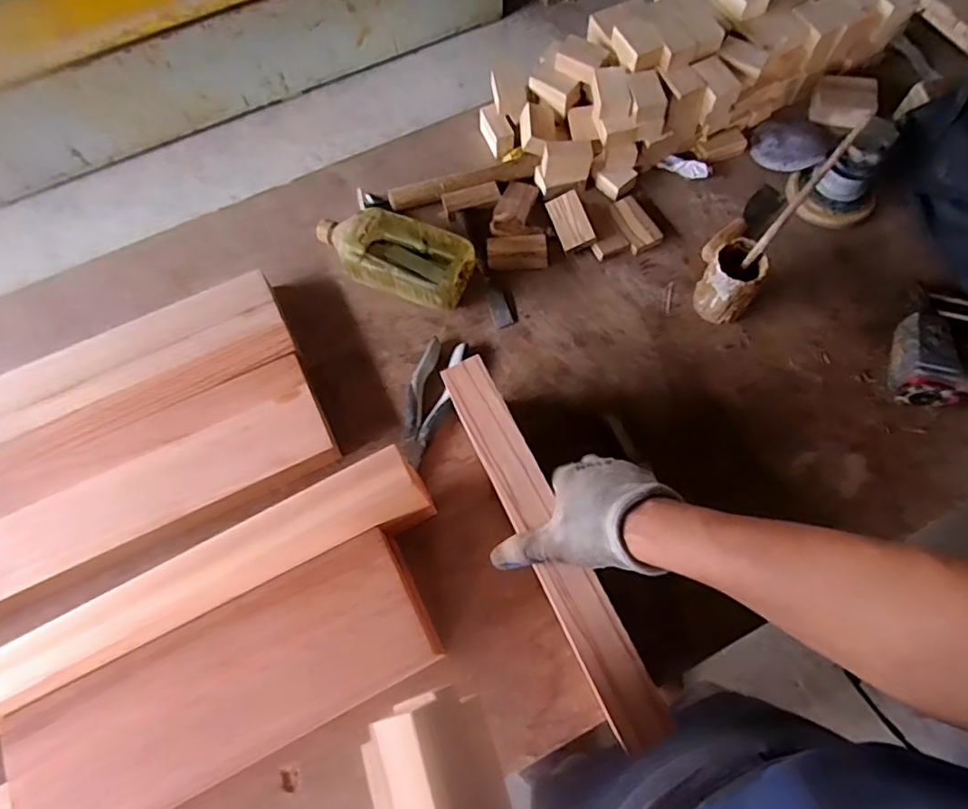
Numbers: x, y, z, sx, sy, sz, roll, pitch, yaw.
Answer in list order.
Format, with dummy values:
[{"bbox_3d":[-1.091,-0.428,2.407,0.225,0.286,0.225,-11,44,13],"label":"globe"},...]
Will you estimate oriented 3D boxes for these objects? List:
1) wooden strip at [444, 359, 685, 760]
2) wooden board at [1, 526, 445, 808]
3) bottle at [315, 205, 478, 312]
[{"bbox_3d":[0.056,0.116,0.535,0.047,0.013,0.374,-24,67,-8],"label":"wooden strip"},{"bbox_3d":[-0.239,0.261,0.535,0.381,0.025,0.134,-26,70,-9],"label":"wooden board"},{"bbox_3d":[-0.120,-0.206,0.769,0.205,0.064,0.098,22,71,10],"label":"bottle"}]

